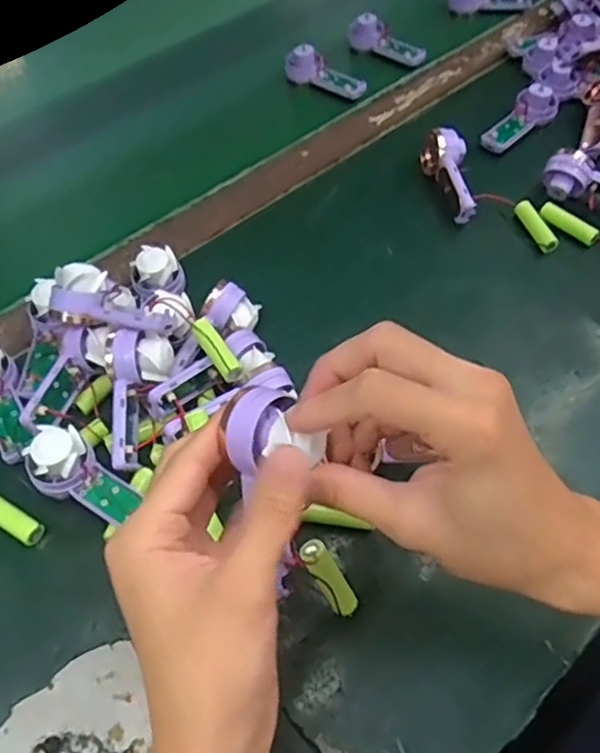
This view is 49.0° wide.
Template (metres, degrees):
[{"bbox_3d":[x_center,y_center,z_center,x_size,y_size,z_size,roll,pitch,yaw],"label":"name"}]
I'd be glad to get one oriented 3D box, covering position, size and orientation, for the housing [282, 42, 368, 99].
[{"bbox_3d":[0.028,-0.316,0.680,0.094,0.029,0.029,32,62,22],"label":"housing"}]

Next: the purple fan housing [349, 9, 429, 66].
[{"bbox_3d":[0.096,-0.362,0.709,0.098,0.031,0.028,38,64,24],"label":"purple fan housing"}]

